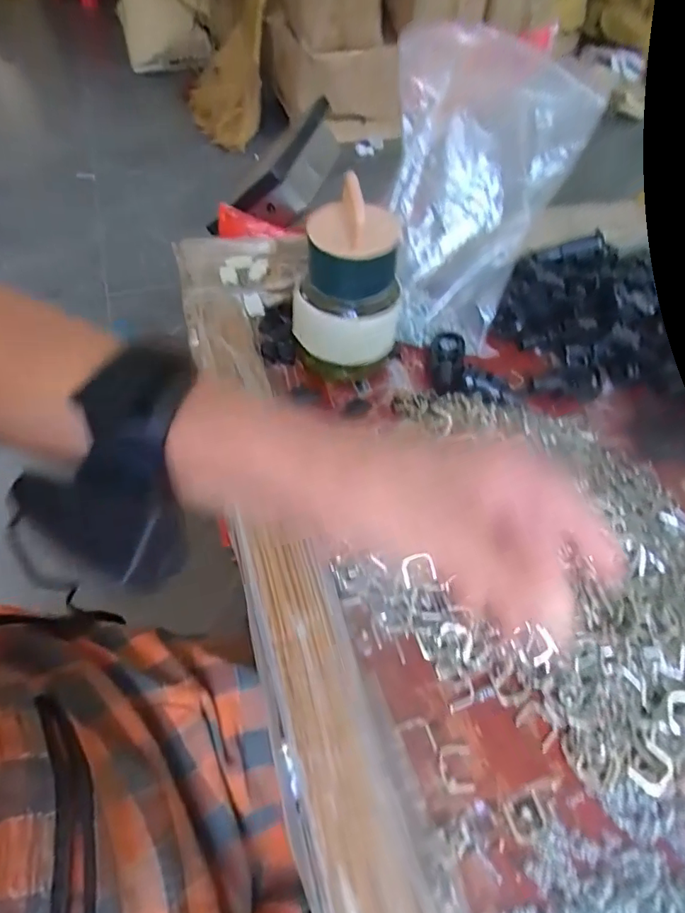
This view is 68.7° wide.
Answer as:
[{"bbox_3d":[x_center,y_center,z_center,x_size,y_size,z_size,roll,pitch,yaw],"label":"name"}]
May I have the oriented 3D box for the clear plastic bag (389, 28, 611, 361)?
[{"bbox_3d":[0.093,-0.210,0.407,0.148,0.233,0.066,18,16,-7],"label":"clear plastic bag"}]

